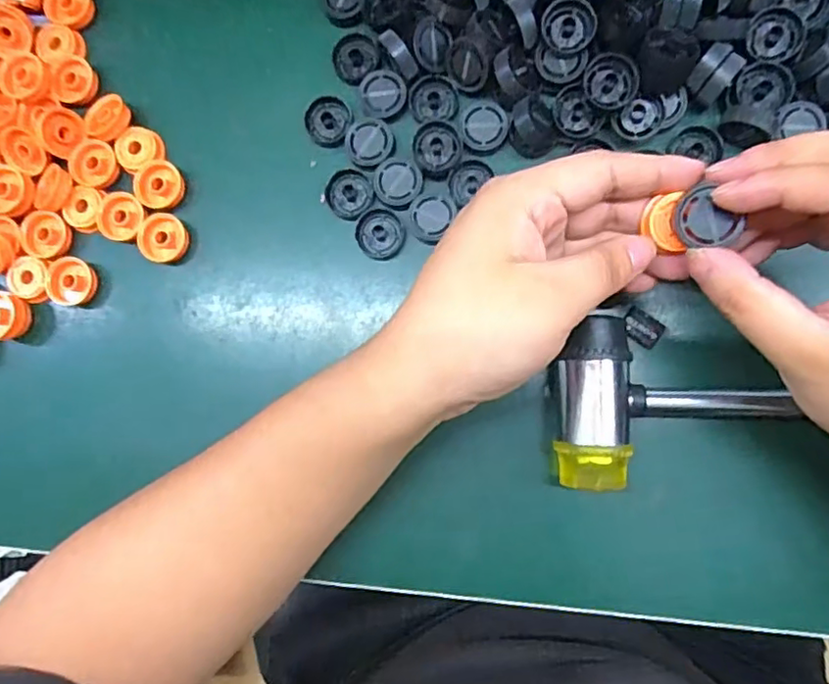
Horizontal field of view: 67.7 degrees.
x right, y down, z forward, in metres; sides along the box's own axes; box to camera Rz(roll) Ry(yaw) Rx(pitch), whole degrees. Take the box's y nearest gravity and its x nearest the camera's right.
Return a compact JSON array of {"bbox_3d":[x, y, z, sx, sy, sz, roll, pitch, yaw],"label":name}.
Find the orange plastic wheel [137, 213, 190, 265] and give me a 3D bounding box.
[{"bbox_3d":[-0.134,-0.056,0.332,0.025,0.009,0.026,-1,85,6],"label":"orange plastic wheel"}]

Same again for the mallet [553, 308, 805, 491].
[{"bbox_3d":[0.191,0.031,0.284,0.247,0.028,0.079,2,90,5],"label":"mallet"}]

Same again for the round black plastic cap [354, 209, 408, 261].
[{"bbox_3d":[-0.018,-0.056,0.320,0.025,0.004,0.025,0,90,5],"label":"round black plastic cap"}]

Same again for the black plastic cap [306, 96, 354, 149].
[{"bbox_3d":[-0.046,-0.117,0.327,0.025,0.005,0.025,-1,85,6],"label":"black plastic cap"}]

